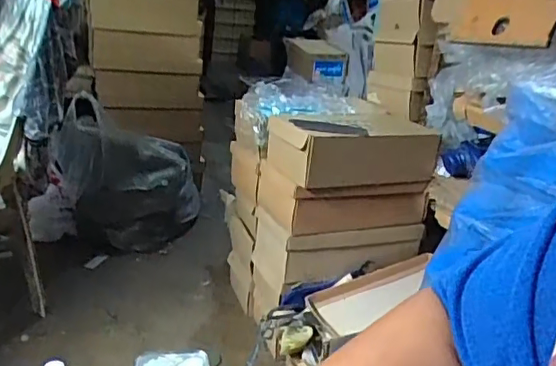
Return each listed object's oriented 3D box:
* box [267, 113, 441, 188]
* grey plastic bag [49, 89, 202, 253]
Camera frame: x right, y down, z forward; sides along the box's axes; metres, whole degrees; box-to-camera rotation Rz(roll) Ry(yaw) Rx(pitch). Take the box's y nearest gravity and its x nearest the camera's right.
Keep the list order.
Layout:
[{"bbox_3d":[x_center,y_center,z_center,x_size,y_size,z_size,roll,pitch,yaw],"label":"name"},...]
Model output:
[{"bbox_3d":[0.150,-0.076,1.158,0.339,0.100,0.177,-4,23,-27],"label":"box"},{"bbox_3d":[-0.443,-0.010,1.643,0.423,0.324,0.228,3,21,-13],"label":"grey plastic bag"}]

